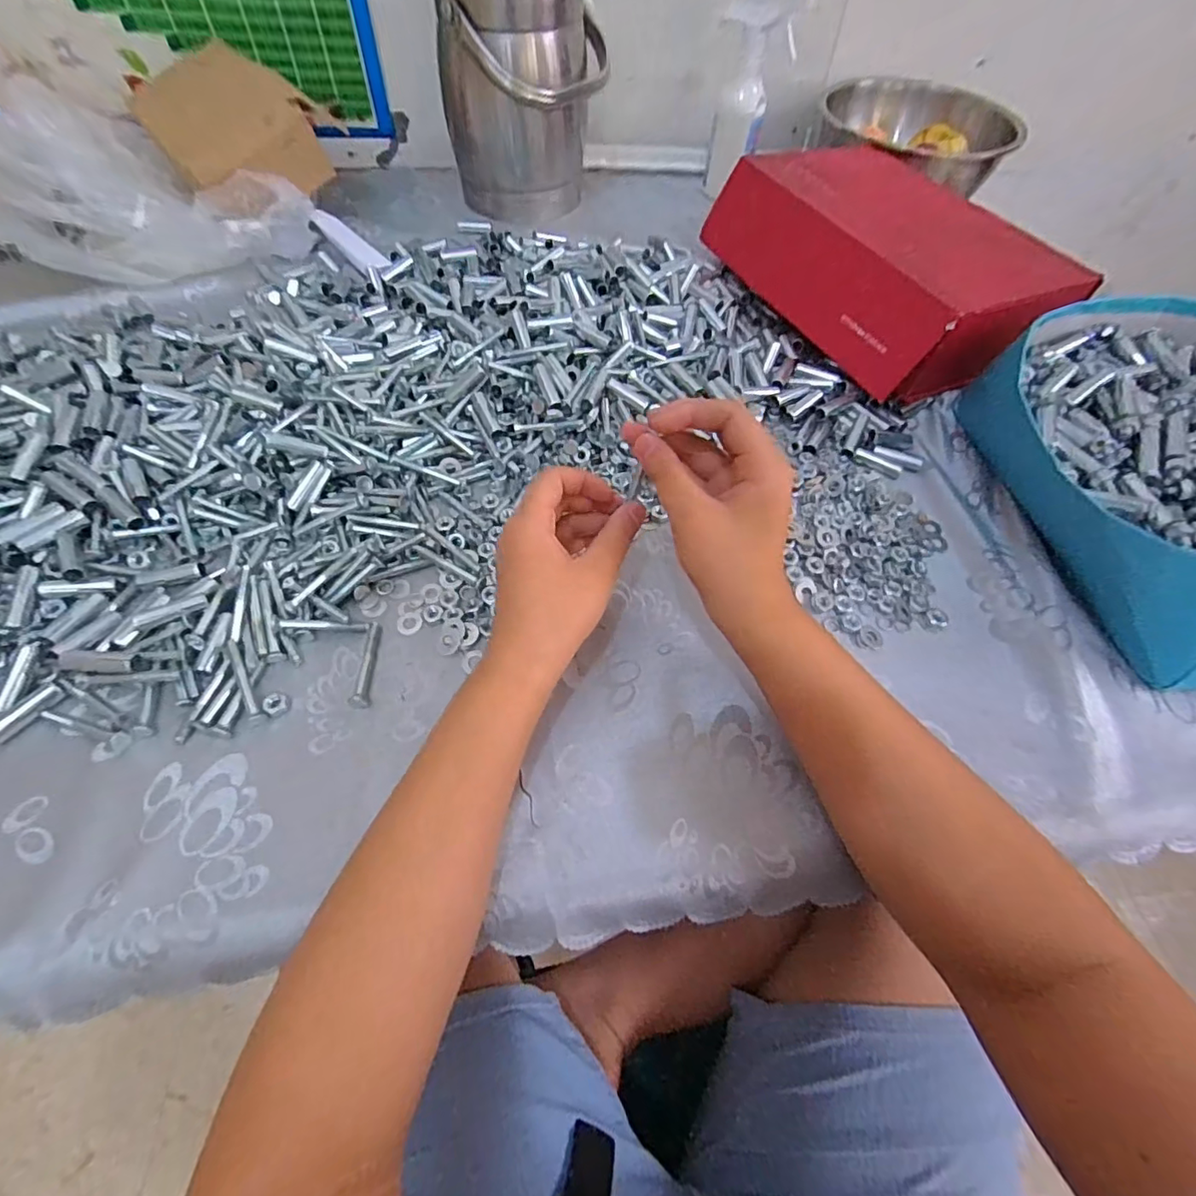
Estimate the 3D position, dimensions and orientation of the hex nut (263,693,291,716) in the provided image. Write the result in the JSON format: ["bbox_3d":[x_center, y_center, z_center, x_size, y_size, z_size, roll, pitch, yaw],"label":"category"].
[{"bbox_3d":[-0.192,0.063,0.326,0.016,0.004,0.013,24,59,12],"label":"hex nut"}]

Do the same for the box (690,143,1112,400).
[{"bbox_3d":[0.278,-0.337,0.533,0.209,0.077,0.308,-23,61,-17],"label":"box"}]

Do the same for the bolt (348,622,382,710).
[{"bbox_3d":[-0.146,0.040,0.343,0.012,0.007,0.058,-1,57,-4],"label":"bolt"}]

